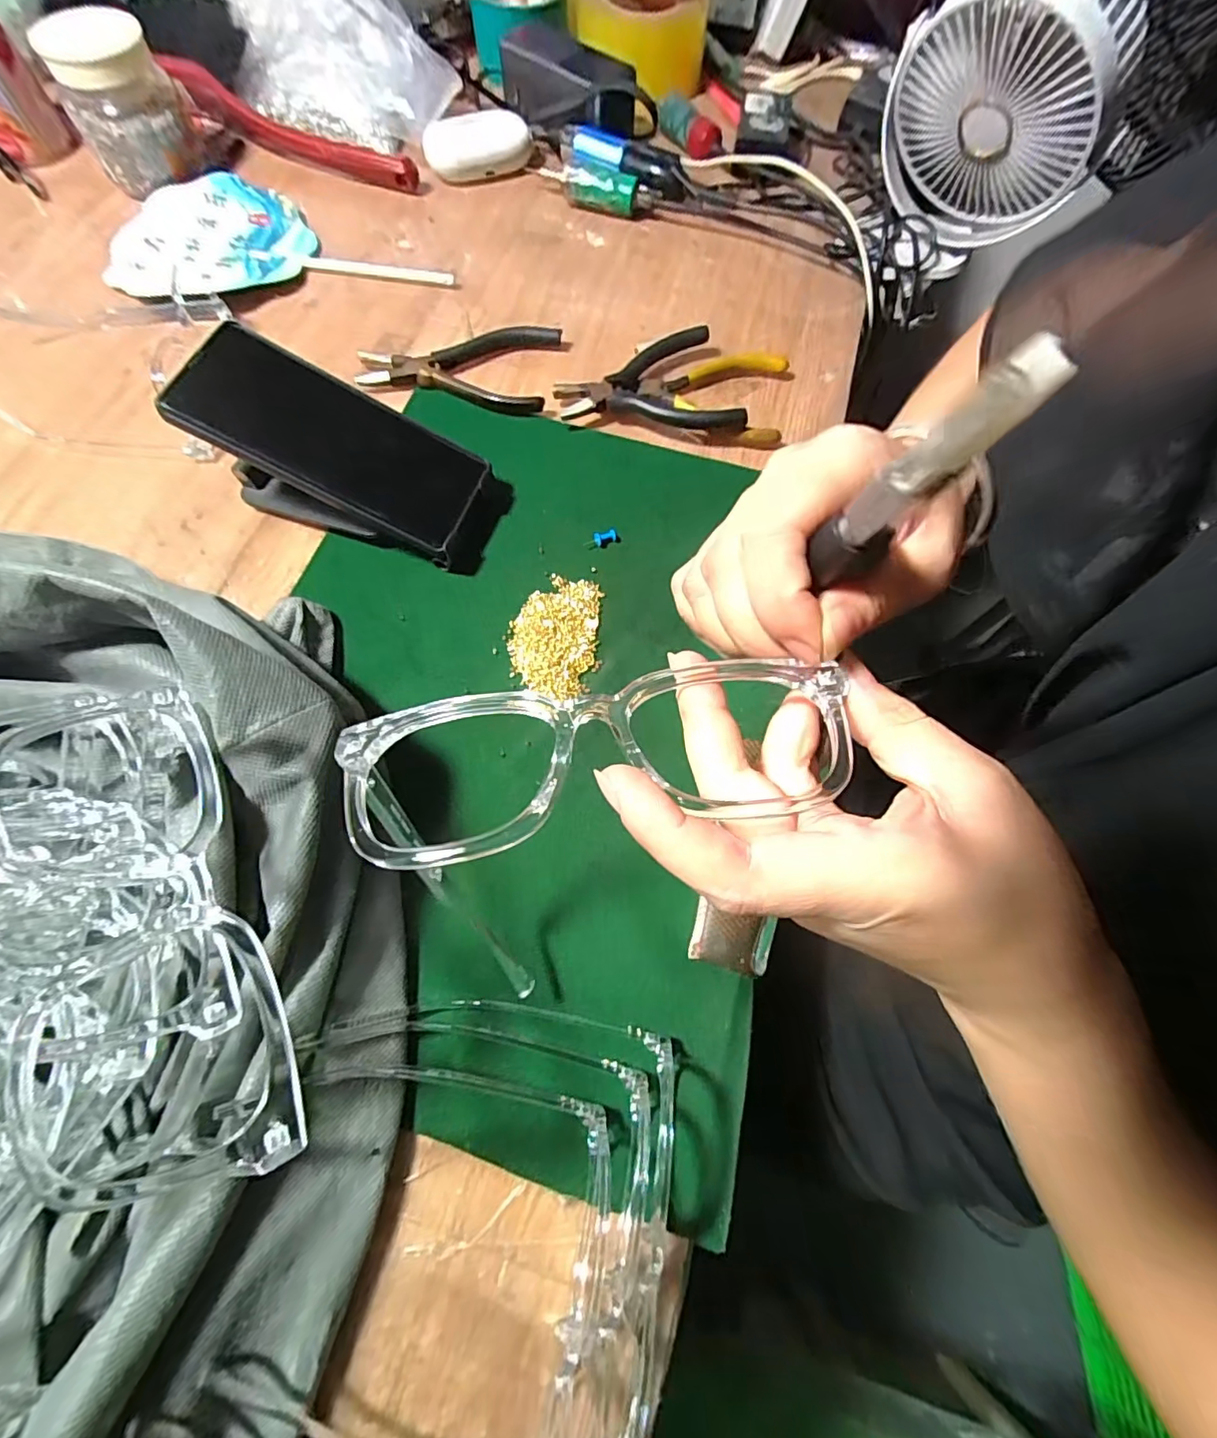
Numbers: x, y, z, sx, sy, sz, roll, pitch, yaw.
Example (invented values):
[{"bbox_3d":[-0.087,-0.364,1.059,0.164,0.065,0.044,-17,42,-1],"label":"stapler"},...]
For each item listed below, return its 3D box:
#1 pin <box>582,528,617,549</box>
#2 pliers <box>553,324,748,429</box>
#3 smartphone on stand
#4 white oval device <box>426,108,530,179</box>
[{"bbox_3d":[-0.005,-0.115,0.352,0.021,0.008,0.007,-16,70,-7],"label":"pin"},{"bbox_3d":[0.025,-0.232,0.392,0.120,0.025,0.095,-12,70,-6],"label":"pliers"},{"bbox_3d":[-0.161,-0.153,0.351,0.176,0.065,0.076,23,69,-14],"label":"smartphone on stand"},{"bbox_3d":[-0.115,-0.509,0.494,0.092,0.034,0.045,-20,71,-9],"label":"white oval device"}]

